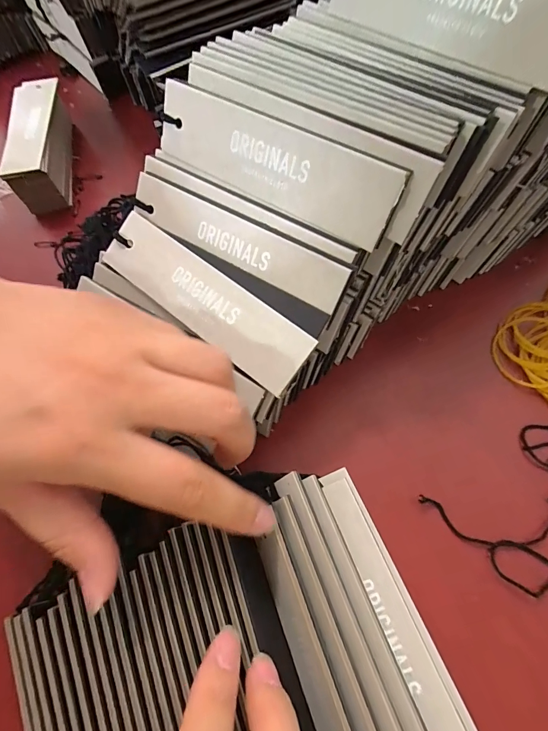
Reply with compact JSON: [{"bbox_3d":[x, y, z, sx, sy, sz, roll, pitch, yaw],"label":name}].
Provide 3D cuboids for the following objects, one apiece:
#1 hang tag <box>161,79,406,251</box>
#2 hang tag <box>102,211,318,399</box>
[{"bbox_3d":[-0.005,-0.092,0.162,0.124,0.031,0.004,33,41,18],"label":"hang tag"},{"bbox_3d":[-0.038,-0.034,0.180,0.125,0.004,0.032,37,97,17],"label":"hang tag"}]

